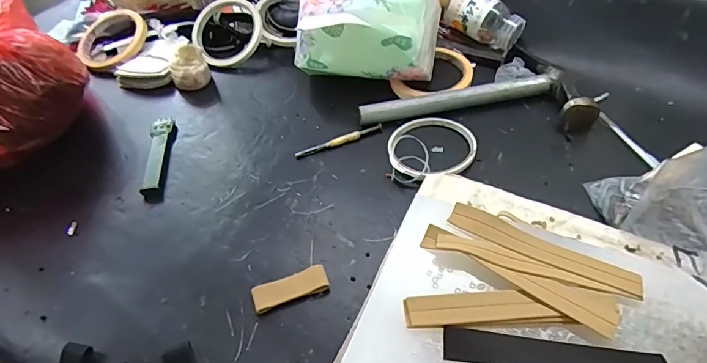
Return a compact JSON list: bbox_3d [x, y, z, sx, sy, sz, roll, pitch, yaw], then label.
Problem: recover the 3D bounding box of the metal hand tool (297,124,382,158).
[{"bbox_3d":[-0.015,-0.042,0.471,0.093,0.010,0.009,-16,49,-10],"label":"metal hand tool"}]

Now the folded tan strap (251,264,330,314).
[{"bbox_3d":[-0.050,0.086,0.364,0.060,0.009,0.023,-19,50,-12],"label":"folded tan strap"}]

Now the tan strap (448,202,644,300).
[{"bbox_3d":[0.132,0.046,0.321,0.130,0.006,0.023,22,56,22],"label":"tan strap"}]

